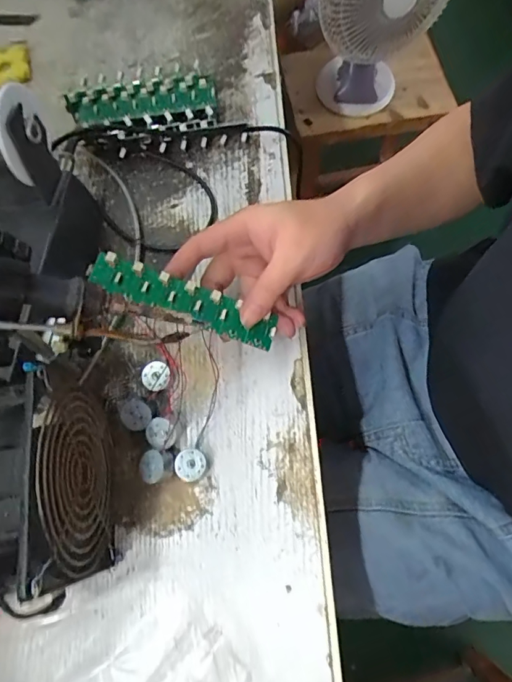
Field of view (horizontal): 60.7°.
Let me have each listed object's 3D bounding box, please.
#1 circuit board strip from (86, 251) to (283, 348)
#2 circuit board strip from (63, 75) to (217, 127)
[{"bbox_3d":[-0.051,-0.030,0.318,0.138,0.009,0.029,22,70,-9],"label":"circuit board strip"},{"bbox_3d":[-0.116,-0.241,0.436,0.148,0.021,0.048,-11,69,-2],"label":"circuit board strip"}]

